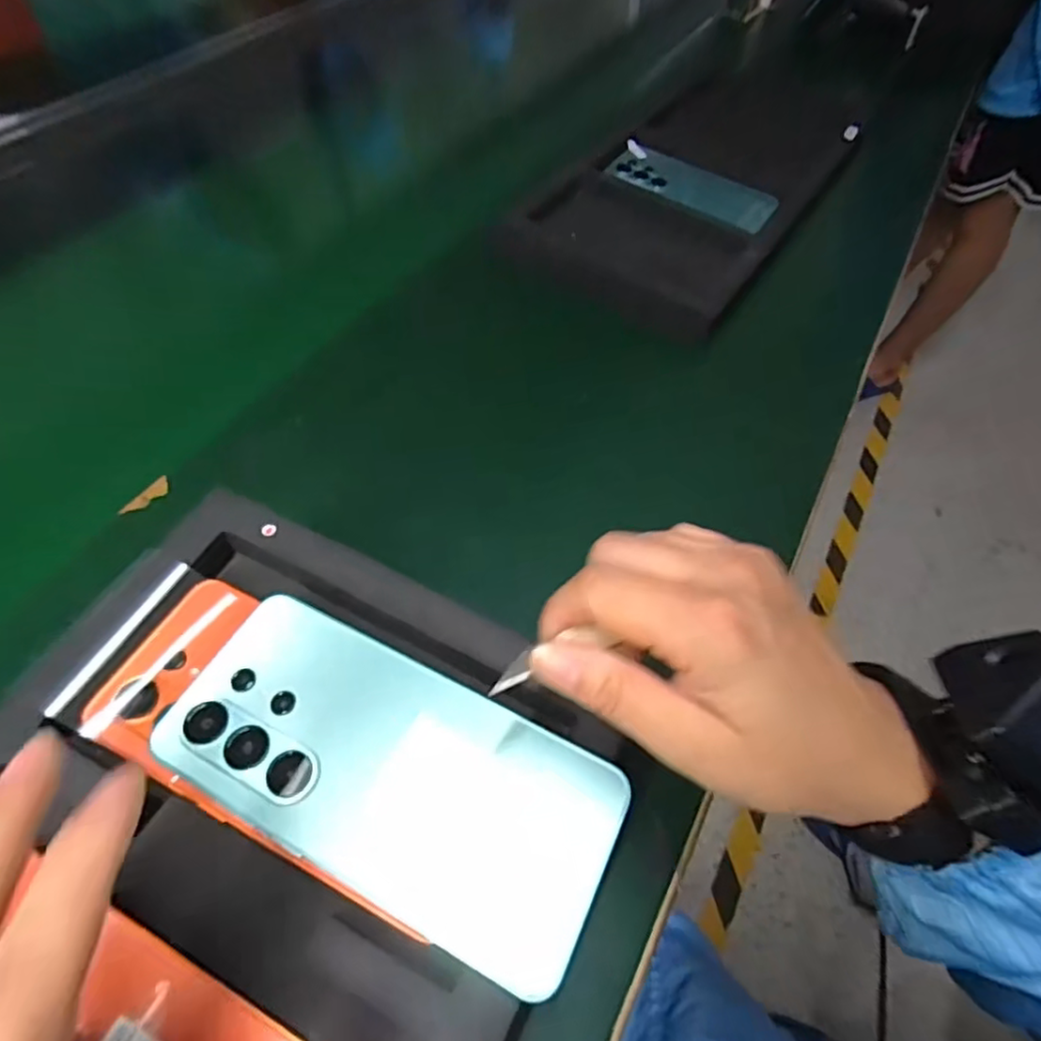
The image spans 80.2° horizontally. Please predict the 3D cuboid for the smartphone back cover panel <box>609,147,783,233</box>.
[{"bbox_3d":[0.177,-0.339,0.629,0.169,0.008,0.089,35,61,18],"label":"smartphone back cover panel"}]

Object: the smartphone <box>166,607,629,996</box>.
[{"bbox_3d":[-0.050,0.093,0.235,0.168,0.014,0.080,24,58,12],"label":"smartphone"}]

